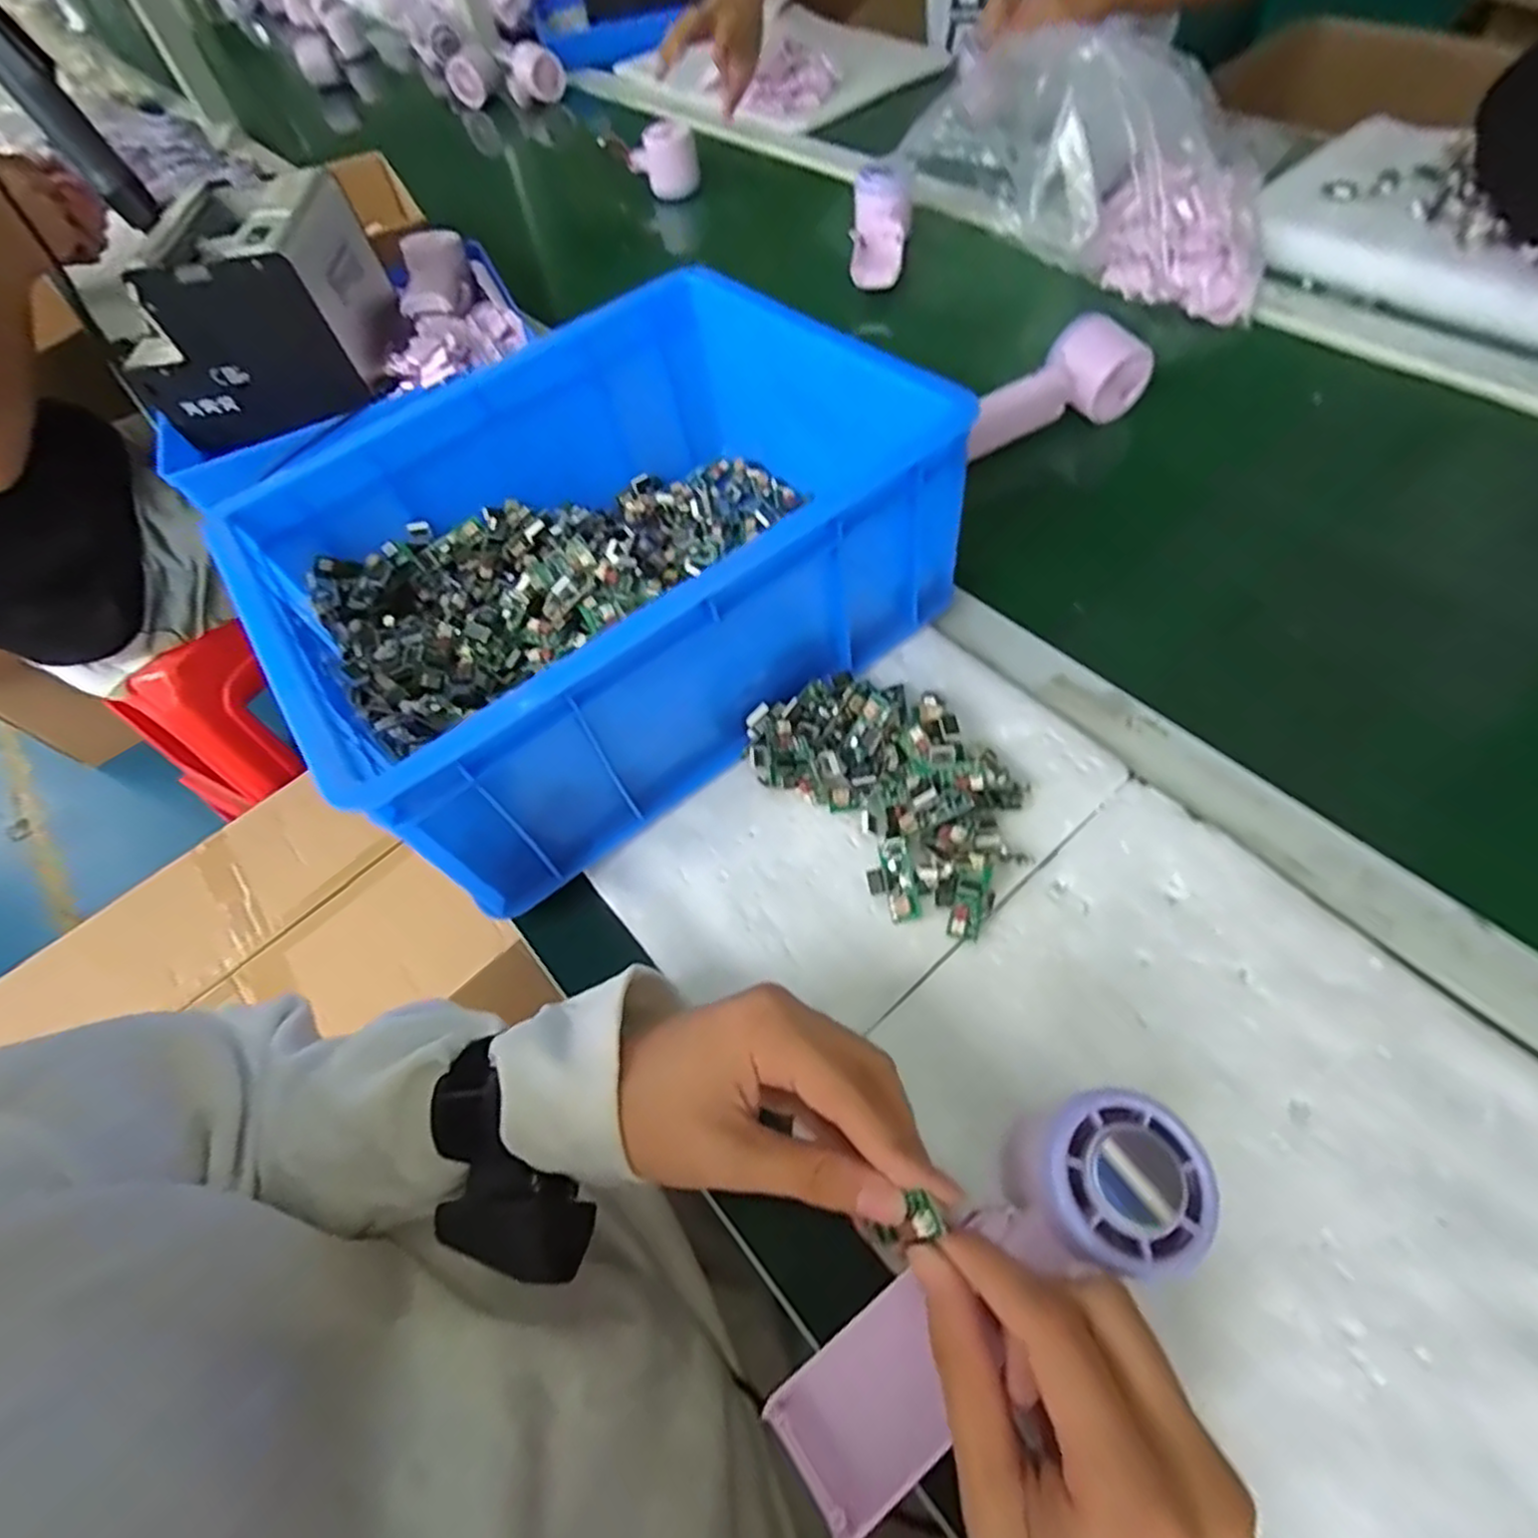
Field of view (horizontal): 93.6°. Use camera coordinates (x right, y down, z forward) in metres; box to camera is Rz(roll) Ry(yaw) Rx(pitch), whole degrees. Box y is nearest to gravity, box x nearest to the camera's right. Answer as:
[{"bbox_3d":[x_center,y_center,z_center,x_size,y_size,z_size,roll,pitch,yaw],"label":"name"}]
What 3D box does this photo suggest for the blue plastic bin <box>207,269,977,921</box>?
[{"bbox_3d":[-0.095,-0.125,0.417,0.331,0.124,0.259,-36,62,-14],"label":"blue plastic bin"}]

